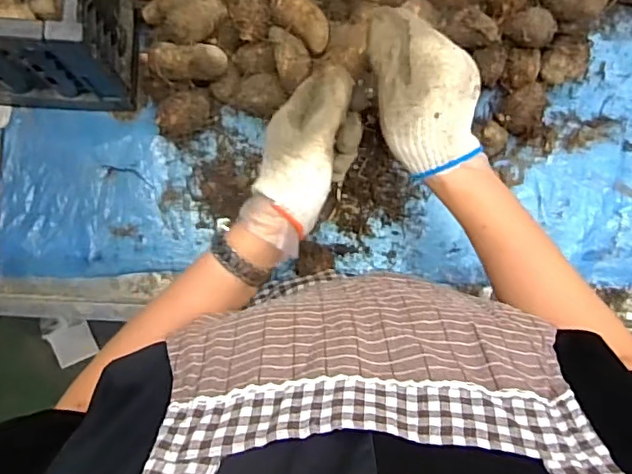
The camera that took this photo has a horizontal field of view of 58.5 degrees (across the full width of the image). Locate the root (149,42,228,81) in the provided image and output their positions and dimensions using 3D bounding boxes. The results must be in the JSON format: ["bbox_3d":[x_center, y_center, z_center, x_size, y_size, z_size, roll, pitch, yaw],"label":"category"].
[{"bbox_3d":[-0.136,-0.187,0.607,0.078,0.031,0.034,0,89,2],"label":"root"}]

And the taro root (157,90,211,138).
[{"bbox_3d":[-0.148,-0.138,0.642,0.059,0.042,0.040,-22,88,2],"label":"taro root"}]

